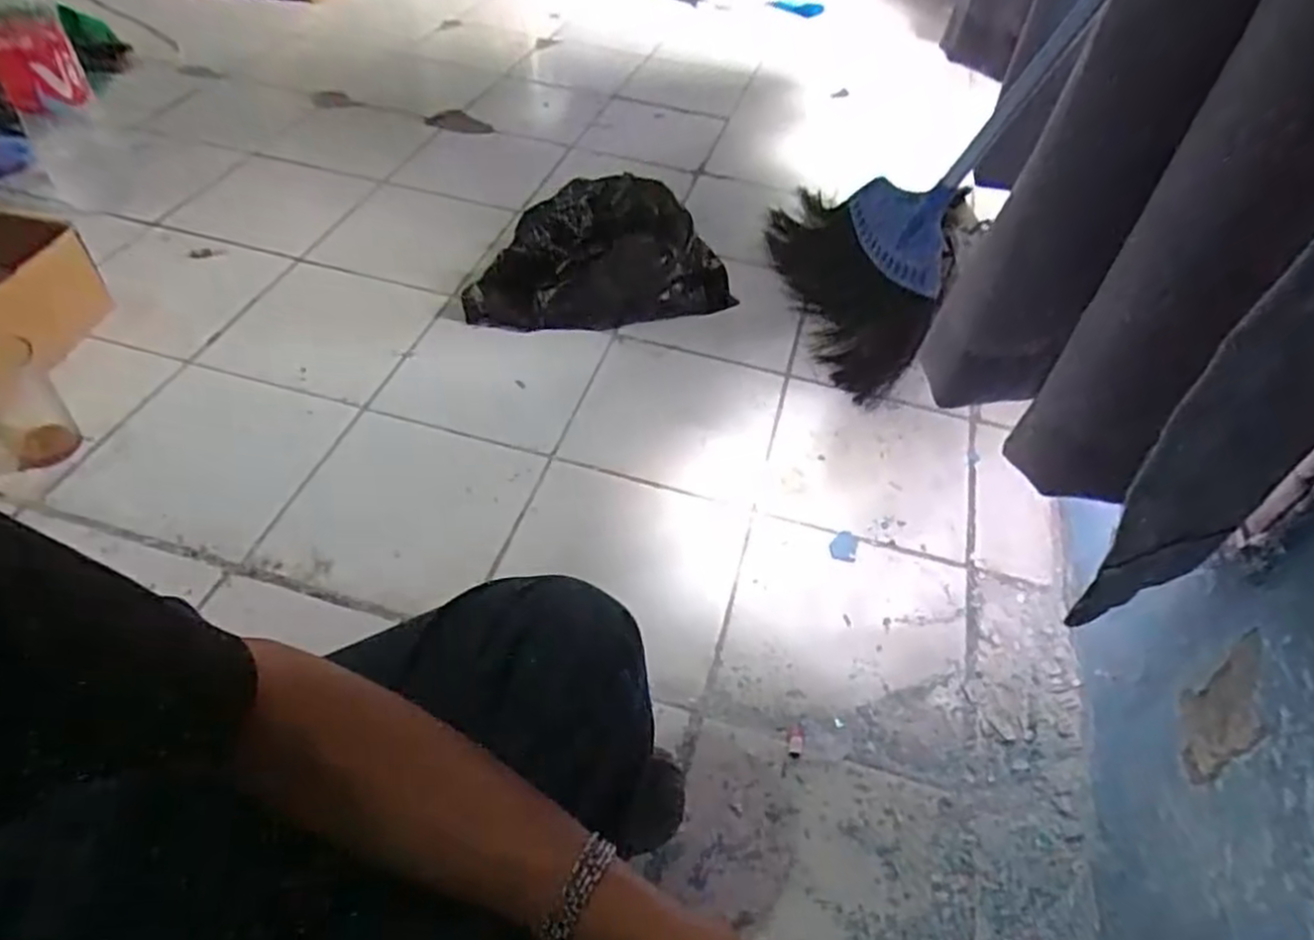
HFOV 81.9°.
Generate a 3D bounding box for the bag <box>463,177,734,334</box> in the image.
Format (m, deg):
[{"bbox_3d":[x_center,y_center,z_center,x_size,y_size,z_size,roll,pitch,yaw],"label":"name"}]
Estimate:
[{"bbox_3d":[-0.074,-0.264,0.931,0.323,0.101,0.180,-5,48,-11],"label":"bag"}]

